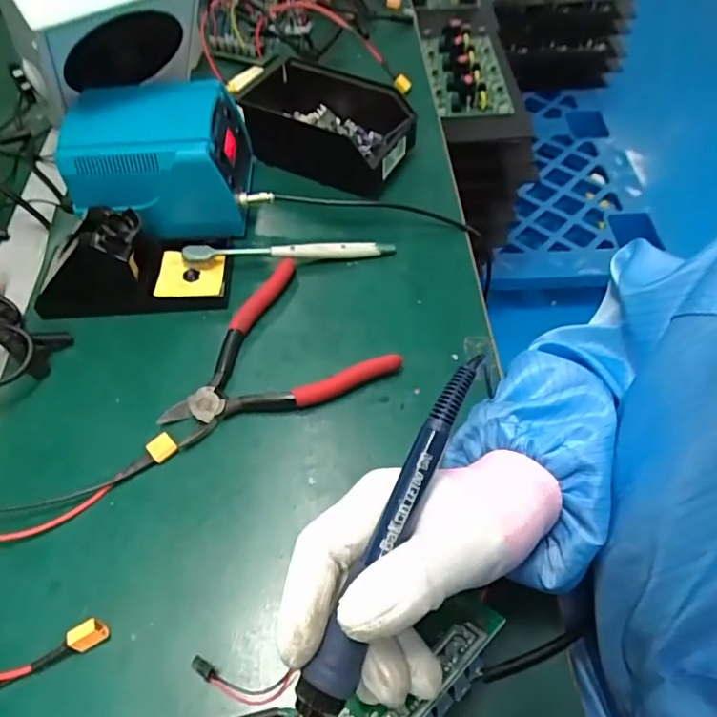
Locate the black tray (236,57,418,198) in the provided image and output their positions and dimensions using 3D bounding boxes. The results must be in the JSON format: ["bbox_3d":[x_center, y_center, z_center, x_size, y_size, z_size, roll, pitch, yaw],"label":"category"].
[{"bbox_3d":[-0.039,-0.238,0.564,0.179,0.056,0.105,21,58,14],"label":"black tray"}]

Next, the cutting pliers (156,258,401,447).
[{"bbox_3d":[-0.072,-0.023,0.449,0.171,0.021,0.150,-15,56,-10],"label":"cutting pliers"}]

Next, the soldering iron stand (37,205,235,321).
[{"bbox_3d":[-0.191,-0.091,0.472,0.155,0.065,0.086,-2,55,-1],"label":"soldering iron stand"}]

